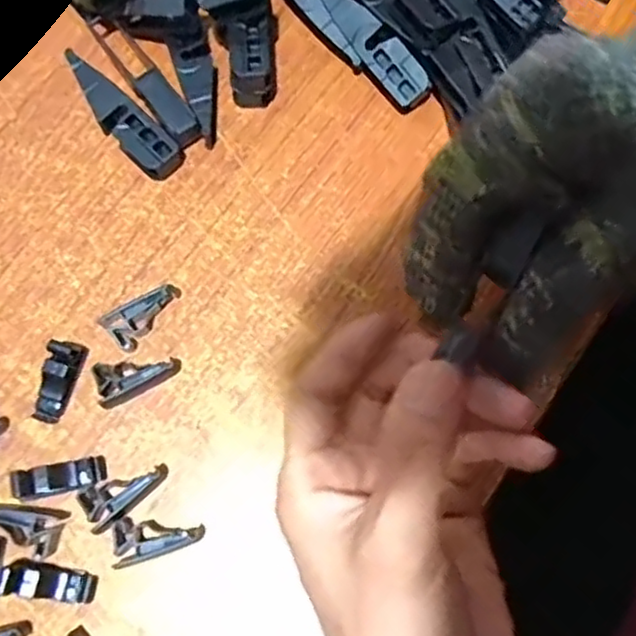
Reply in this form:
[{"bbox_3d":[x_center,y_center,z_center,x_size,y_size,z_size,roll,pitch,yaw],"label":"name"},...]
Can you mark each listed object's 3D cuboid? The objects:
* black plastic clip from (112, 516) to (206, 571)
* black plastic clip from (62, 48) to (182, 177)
[{"bbox_3d":[-0.055,0.077,0.236,0.030,0.008,0.016,-5,75,-3],"label":"black plastic clip"},{"bbox_3d":[-0.082,-0.083,0.278,0.017,0.013,0.064,-43,80,-12],"label":"black plastic clip"}]

